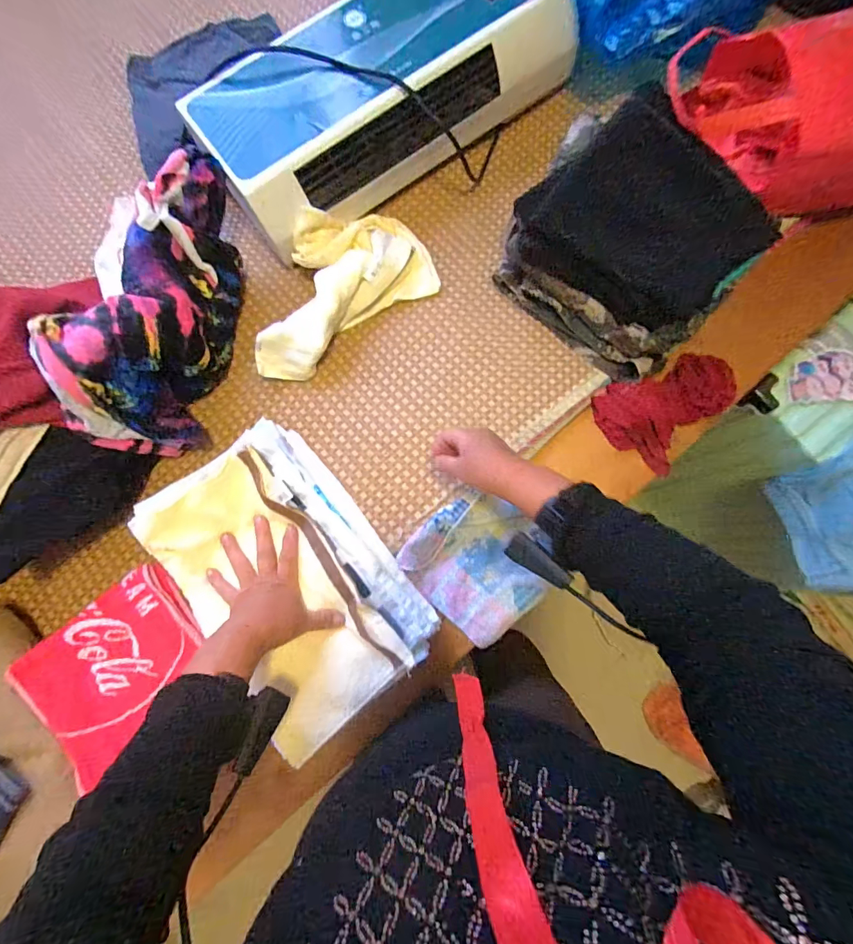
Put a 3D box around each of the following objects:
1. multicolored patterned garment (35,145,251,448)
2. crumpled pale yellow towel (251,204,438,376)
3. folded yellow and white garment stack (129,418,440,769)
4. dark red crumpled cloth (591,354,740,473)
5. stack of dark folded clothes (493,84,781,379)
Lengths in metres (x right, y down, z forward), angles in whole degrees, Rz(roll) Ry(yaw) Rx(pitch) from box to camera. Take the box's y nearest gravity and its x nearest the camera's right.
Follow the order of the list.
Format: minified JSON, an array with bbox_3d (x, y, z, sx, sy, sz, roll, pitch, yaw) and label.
[{"bbox_3d":[-0.333,-0.212,0.553,0.129,0.162,0.377,14,80,2],"label":"multicolored patterned garment"},{"bbox_3d":[-0.133,-0.264,0.609,0.298,0.062,0.158,-37,82,-6],"label":"crumpled pale yellow towel"},{"bbox_3d":[-0.166,0.121,0.517,0.211,0.088,0.343,-39,83,-6],"label":"folded yellow and white garment stack"},{"bbox_3d":[0.331,-0.096,0.604,0.179,0.041,0.138,-45,83,-7],"label":"dark red crumpled cloth"},{"bbox_3d":[0.259,-0.295,0.565,0.292,0.153,0.222,41,82,6],"label":"stack of dark folded clothes"}]

